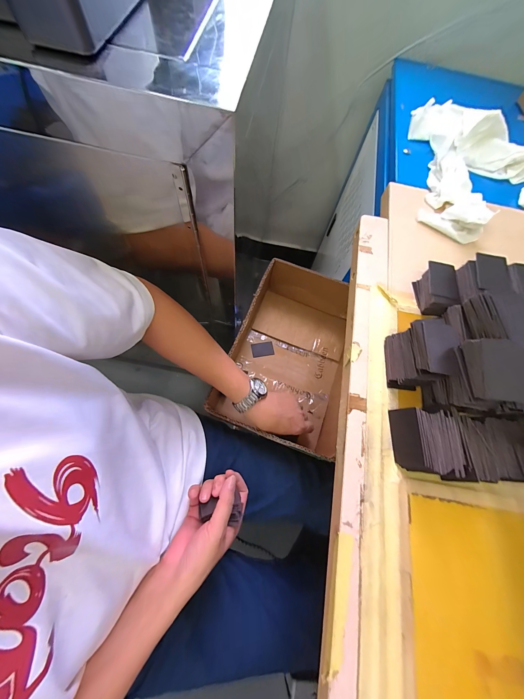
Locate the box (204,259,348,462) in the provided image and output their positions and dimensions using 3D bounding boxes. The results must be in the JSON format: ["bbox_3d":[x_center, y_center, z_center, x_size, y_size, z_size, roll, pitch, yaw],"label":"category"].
[{"bbox_3d":[0.065,0.001,0.569,0.235,0.137,0.352,11,68,3],"label":"box"}]

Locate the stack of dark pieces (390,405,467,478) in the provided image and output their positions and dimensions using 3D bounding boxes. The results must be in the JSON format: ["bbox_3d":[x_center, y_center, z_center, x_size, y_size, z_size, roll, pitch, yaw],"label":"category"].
[{"bbox_3d":[0.169,0.095,0.259,0.056,0.034,0.059,6,70,-3],"label":"stack of dark pieces"}]

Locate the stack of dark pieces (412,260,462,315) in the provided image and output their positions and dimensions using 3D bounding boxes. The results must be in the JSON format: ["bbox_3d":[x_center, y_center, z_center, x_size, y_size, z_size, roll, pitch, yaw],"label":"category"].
[{"bbox_3d":[0.230,-0.077,0.329,0.037,0.034,0.072,10,70,-2],"label":"stack of dark pieces"}]

